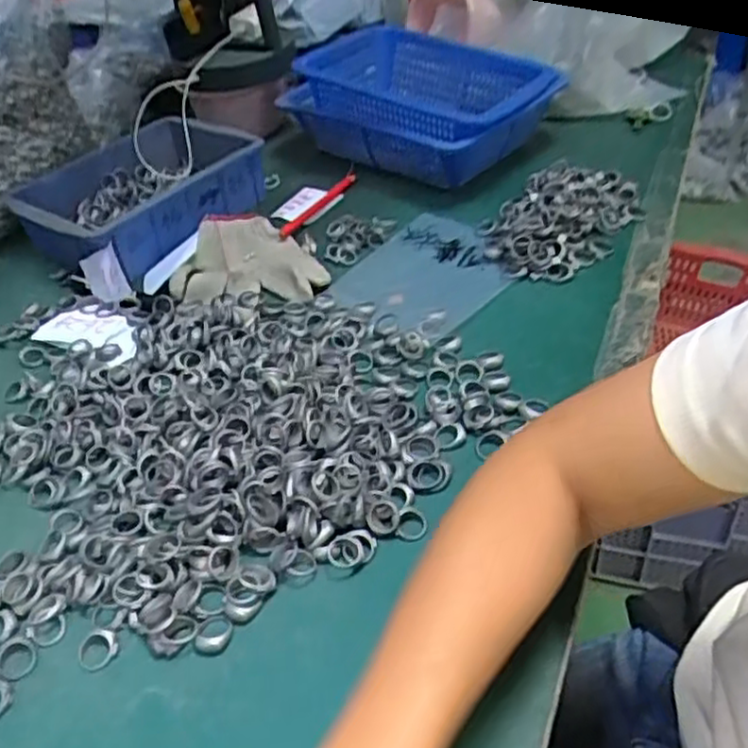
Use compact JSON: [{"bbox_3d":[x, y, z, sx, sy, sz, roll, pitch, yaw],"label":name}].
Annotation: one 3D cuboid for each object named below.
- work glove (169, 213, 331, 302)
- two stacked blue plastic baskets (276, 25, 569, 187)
[{"bbox_3d":[-0.118,-0.131,0.741,0.148,0.027,0.180,-2,40,5],"label":"work glove"},{"bbox_3d":[0.060,-0.347,0.907,0.213,0.097,0.328,-30,46,-25],"label":"two stacked blue plastic baskets"}]

